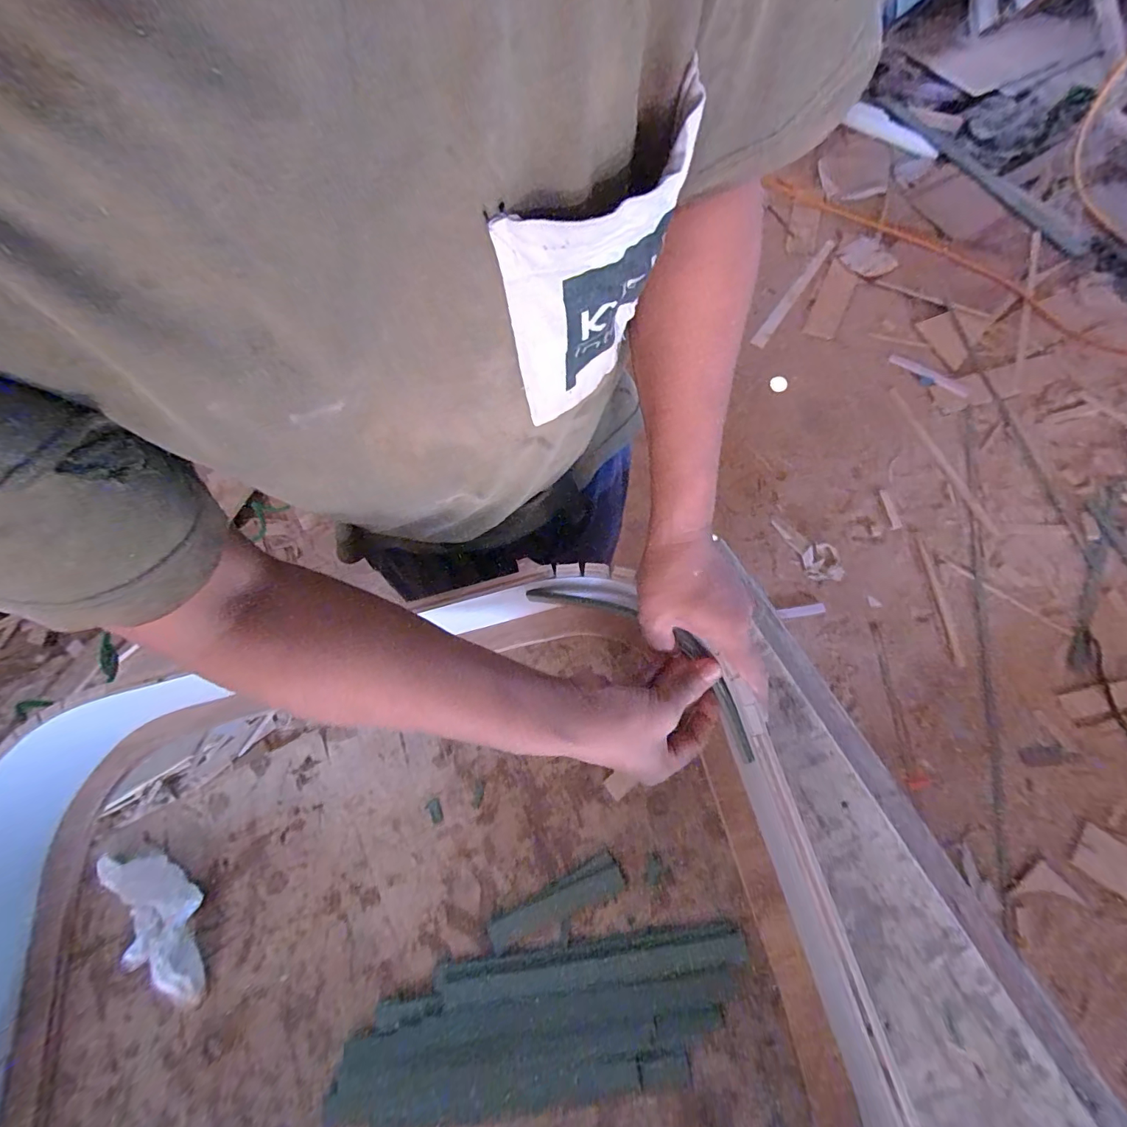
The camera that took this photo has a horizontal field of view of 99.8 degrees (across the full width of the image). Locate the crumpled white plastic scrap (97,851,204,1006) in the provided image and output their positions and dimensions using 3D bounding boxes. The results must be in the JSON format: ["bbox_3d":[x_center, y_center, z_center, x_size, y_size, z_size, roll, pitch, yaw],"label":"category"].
[{"bbox_3d":[-0.367,0.310,0.424,0.160,0.036,0.058,37,75,19],"label":"crumpled white plastic scrap"}]

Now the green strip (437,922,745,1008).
[{"bbox_3d":[0.020,0.331,0.393,0.251,0.014,0.028,-10,67,3],"label":"green strip"}]

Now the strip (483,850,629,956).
[{"bbox_3d":[-0.007,0.297,0.414,0.123,0.008,0.030,-28,68,-4],"label":"strip"}]

